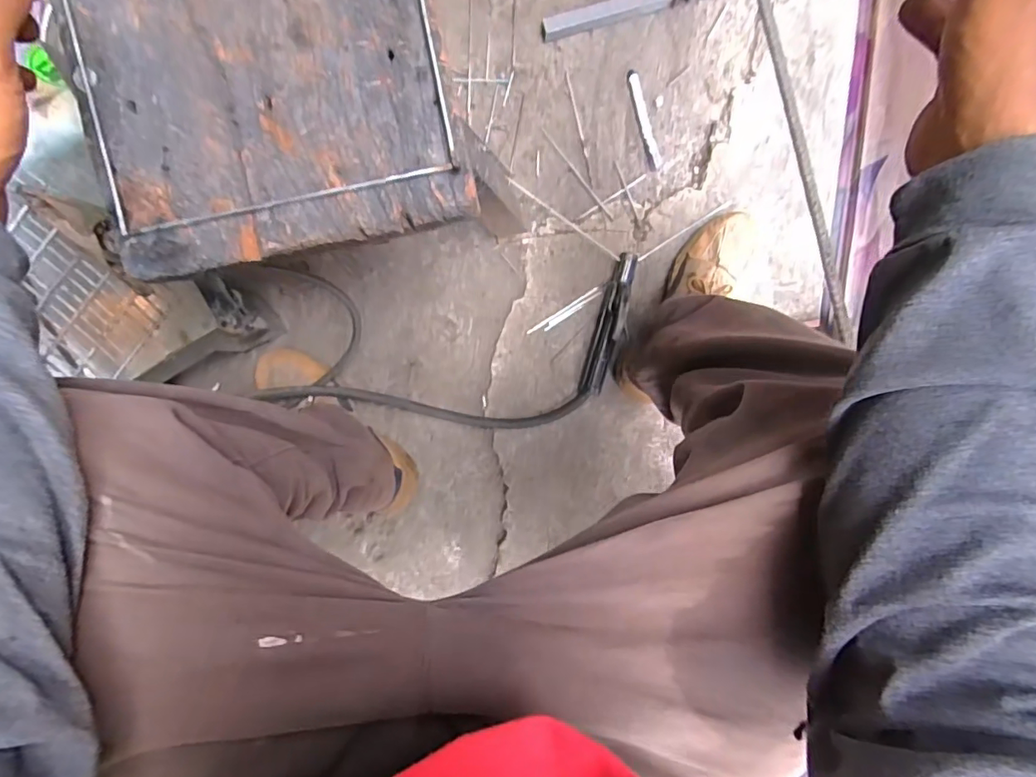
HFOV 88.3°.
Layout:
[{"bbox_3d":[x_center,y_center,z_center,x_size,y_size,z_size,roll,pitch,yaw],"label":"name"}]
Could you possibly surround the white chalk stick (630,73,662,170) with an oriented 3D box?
[{"bbox_3d":[0.175,-0.367,0.734,0.016,0.006,0.128,-17,92,3],"label":"white chalk stick"}]

